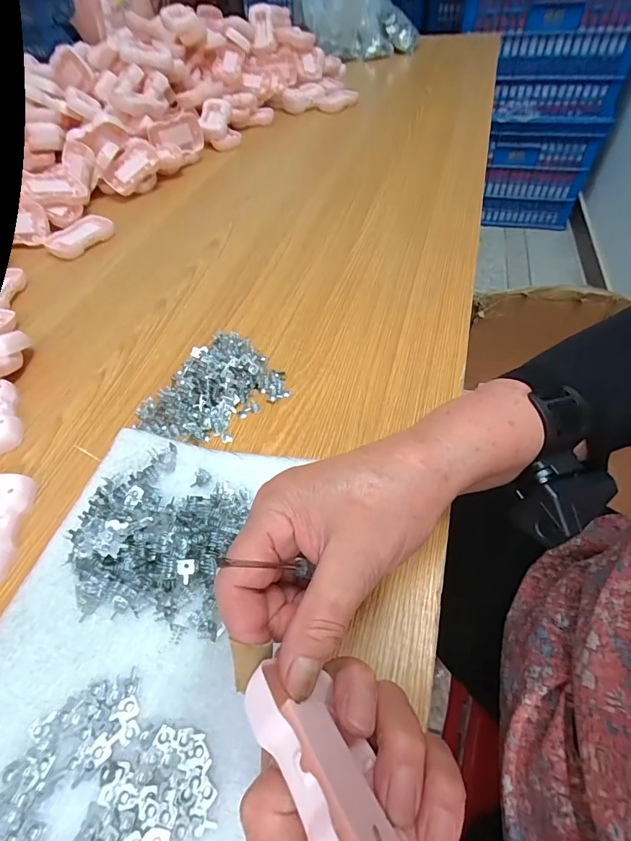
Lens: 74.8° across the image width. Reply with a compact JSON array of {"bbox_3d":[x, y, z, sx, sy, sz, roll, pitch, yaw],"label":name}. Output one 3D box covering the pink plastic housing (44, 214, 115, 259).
[{"bbox_3d":[-0.332,-0.259,0.577,0.061,0.017,0.089,16,55,16],"label":"pink plastic housing"}]

